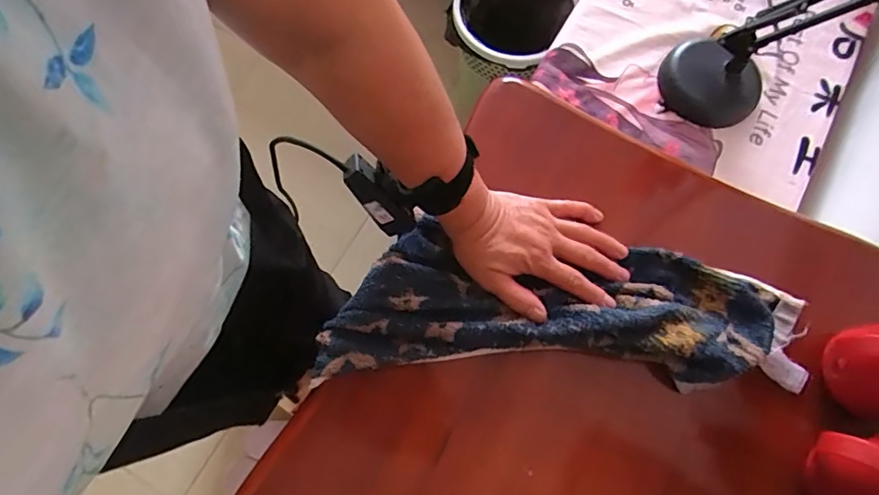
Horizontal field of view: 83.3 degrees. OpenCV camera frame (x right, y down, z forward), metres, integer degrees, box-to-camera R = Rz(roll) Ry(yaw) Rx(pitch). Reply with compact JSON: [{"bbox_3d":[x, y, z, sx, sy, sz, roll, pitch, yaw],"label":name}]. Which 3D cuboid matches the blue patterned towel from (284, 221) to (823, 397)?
[{"bbox_3d":[0.093,0.049,0.408,0.396,0.039,0.126,1,73,2],"label":"blue patterned towel"}]

